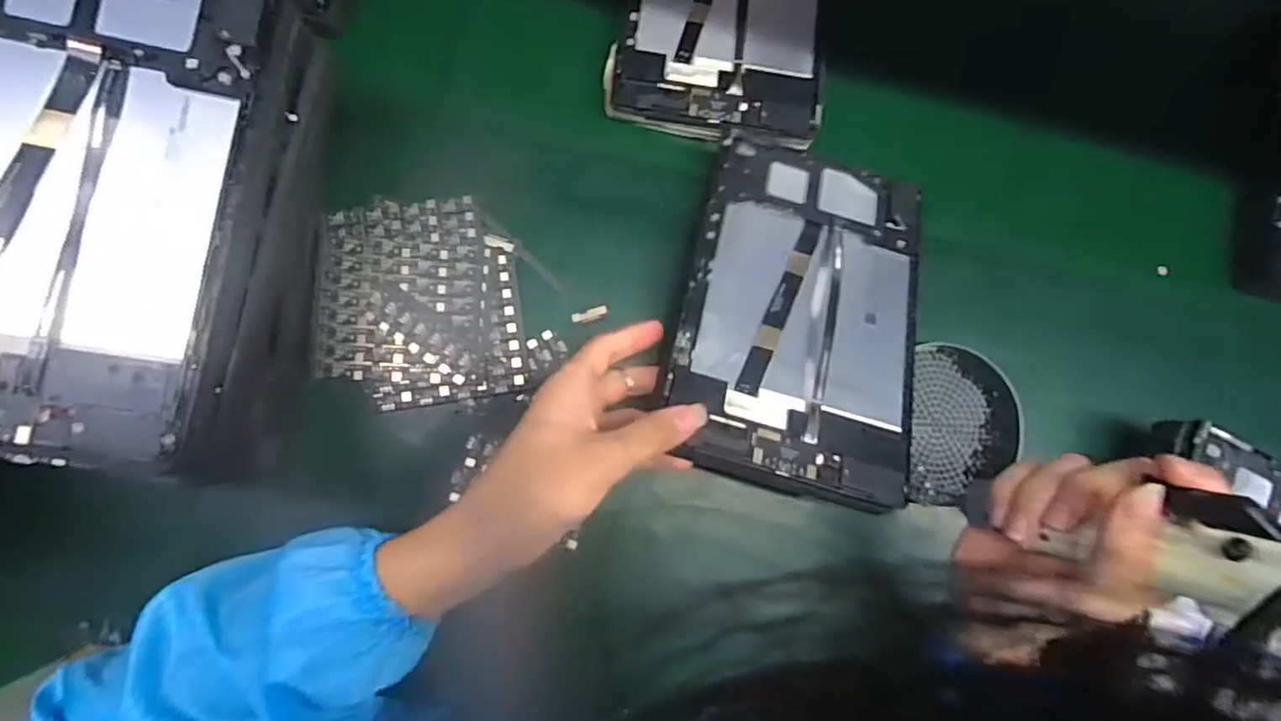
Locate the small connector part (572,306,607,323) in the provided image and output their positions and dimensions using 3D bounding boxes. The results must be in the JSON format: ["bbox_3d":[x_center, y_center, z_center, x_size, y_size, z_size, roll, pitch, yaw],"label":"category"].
[{"bbox_3d":[-0.036,-0.032,0.445,0.026,0.004,0.009,-15,85,-7],"label":"small connector part"}]

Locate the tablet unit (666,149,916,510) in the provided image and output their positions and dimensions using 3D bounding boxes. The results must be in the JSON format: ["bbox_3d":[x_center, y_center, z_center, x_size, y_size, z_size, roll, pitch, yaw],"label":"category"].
[{"bbox_3d":[0.105,-0.035,0.402,0.148,0.017,0.243,16,63,-2],"label":"tablet unit"}]

